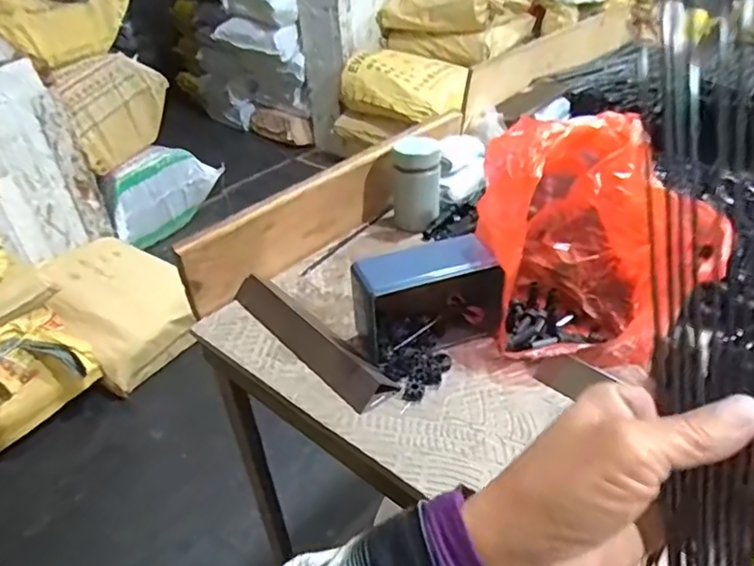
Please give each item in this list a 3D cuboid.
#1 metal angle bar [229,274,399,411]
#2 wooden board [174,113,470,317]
[{"bbox_3d":[-0.075,0.054,0.590,0.044,0.033,0.235,-28,42,-30],"label":"metal angle bar"},{"bbox_3d":[-0.047,-0.109,0.751,0.019,0.098,0.481,26,45,35],"label":"wooden board"}]

